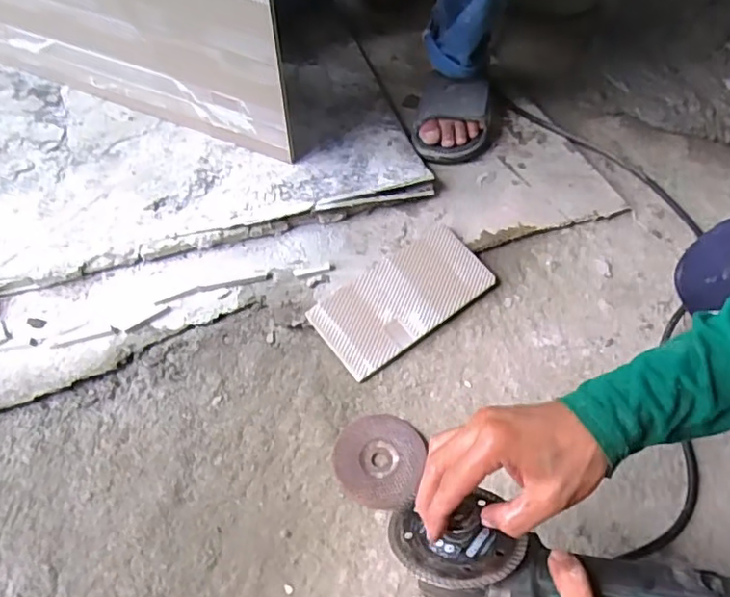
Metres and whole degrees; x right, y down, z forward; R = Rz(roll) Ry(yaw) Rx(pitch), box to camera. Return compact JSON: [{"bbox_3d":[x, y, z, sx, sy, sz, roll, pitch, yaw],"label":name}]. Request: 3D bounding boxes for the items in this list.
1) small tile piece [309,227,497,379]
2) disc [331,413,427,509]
[{"bbox_3d":[0.048,-0.004,0.722,0.223,0.012,0.111,-33,72,-20],"label":"small tile piece"},{"bbox_3d":[0.014,0.166,0.615,0.088,0.008,0.099,14,57,10],"label":"disc"}]

